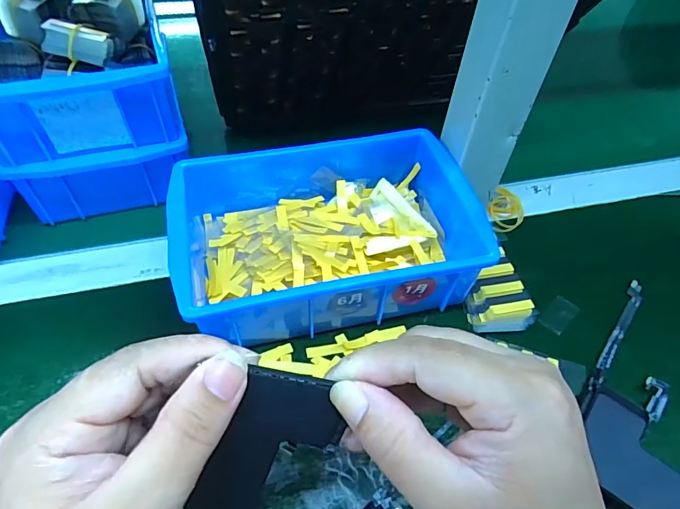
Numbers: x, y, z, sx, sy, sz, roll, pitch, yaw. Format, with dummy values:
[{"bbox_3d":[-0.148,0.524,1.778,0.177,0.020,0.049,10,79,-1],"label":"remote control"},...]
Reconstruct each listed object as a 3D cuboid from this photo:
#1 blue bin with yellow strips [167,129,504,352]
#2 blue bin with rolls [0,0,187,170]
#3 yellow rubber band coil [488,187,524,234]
[{"bbox_3d":[-0.013,-0.017,0.326,0.201,0.067,0.146,-11,52,-12],"label":"blue bin with yellow strips"},{"bbox_3d":[-0.199,-0.159,0.354,0.147,0.080,0.187,-12,52,-13],"label":"blue bin with rolls"},{"bbox_3d":[0.145,-0.038,0.390,0.029,0.010,0.044,22,53,14],"label":"yellow rubber band coil"}]

